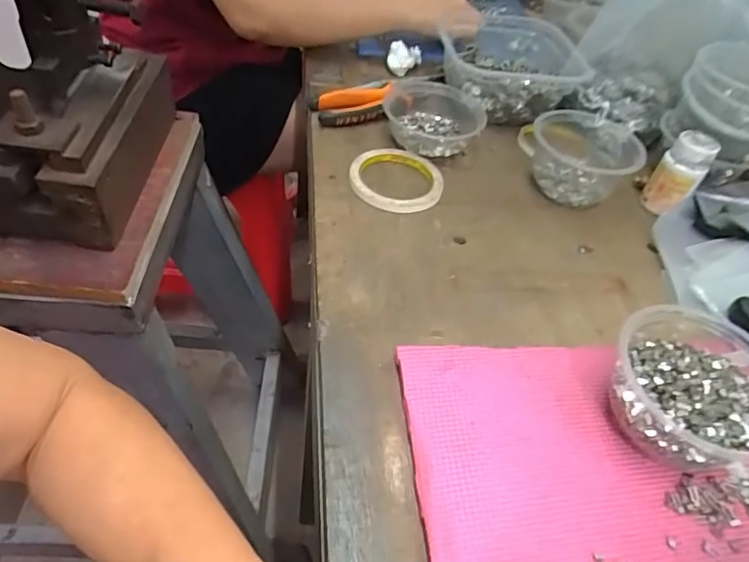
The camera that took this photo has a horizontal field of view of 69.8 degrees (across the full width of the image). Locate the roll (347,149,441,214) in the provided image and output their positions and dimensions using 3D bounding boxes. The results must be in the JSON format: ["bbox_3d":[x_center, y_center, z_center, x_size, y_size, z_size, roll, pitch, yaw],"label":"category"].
[{"bbox_3d":[0.024,-0.108,0.566,0.093,0.016,0.100,5,47,-6],"label":"roll"}]

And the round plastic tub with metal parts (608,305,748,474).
[{"bbox_3d":[0.224,0.076,0.381,0.114,0.061,0.120,34,51,20],"label":"round plastic tub with metal parts"}]

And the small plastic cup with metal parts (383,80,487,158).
[{"bbox_3d":[0.067,-0.190,0.634,0.120,0.046,0.125,13,47,2],"label":"small plastic cup with metal parts"}]

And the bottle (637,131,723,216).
[{"bbox_3d":[0.321,-0.114,0.567,0.044,0.077,0.047,33,50,19],"label":"bottle"}]

